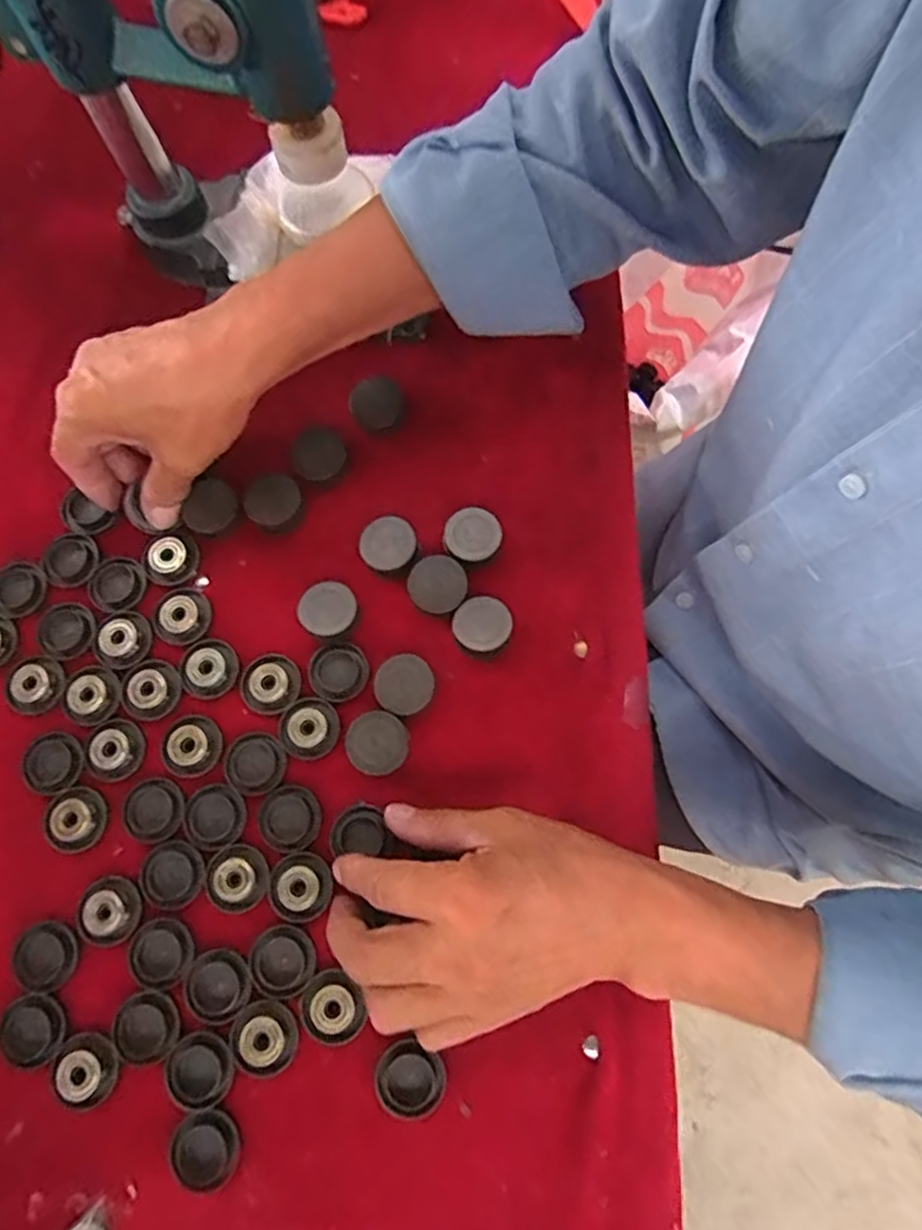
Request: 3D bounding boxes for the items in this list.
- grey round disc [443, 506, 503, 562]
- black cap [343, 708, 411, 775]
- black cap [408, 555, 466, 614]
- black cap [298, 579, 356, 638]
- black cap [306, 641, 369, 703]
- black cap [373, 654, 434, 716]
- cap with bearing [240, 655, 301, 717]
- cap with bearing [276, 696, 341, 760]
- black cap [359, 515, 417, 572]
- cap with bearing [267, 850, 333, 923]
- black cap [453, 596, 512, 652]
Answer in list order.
[{"bbox_3d":[0.007,-0.045,0.393,0.032,0.012,0.032,0,75,1],"label":"grey round disc"},{"bbox_3d":[-0.044,0.069,0.362,0.032,0.015,0.032,0,75,1],"label":"black cap"},{"bbox_3d":[-0.013,-0.016,0.383,0.031,0.019,0.032,0,75,1],"label":"black cap"},{"bbox_3d":[-0.075,-0.003,0.381,0.031,0.016,0.030,0,75,1],"label":"black cap"},{"bbox_3d":[-0.069,0.031,0.378,0.032,0.005,0.033,0,75,1],"label":"black cap"},{"bbox_3d":[-0.030,0.039,0.371,0.032,0.016,0.031,0,75,1],"label":"black cap"},{"bbox_3d":[-0.107,0.038,0.376,0.032,0.006,0.033,0,75,1],"label":"cap with bearing"},{"bbox_3d":[-0.083,0.061,0.367,0.033,0.007,0.032,0,75,1],"label":"cap with bearing"},{"bbox_3d":[-0.041,-0.039,0.389,0.031,0.015,0.032,0,75,1],"label":"black cap"},{"bbox_3d":[-0.083,0.140,0.346,0.031,0.004,0.033,-13,75,-2],"label":"cap with bearing"},{"bbox_3d":[0.012,0.007,0.379,0.031,0.017,0.030,0,75,1],"label":"black cap"}]

